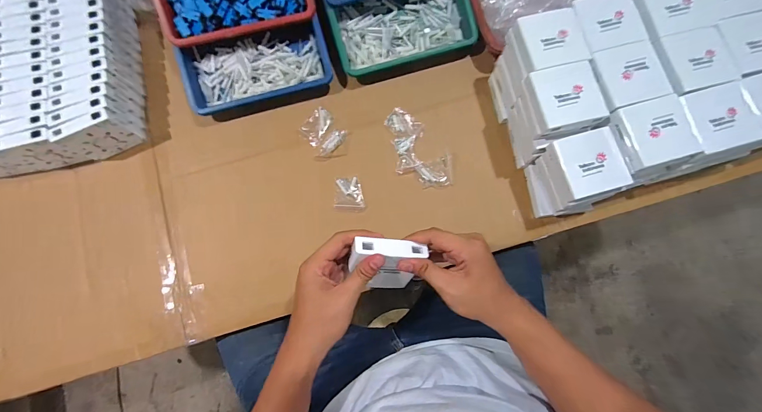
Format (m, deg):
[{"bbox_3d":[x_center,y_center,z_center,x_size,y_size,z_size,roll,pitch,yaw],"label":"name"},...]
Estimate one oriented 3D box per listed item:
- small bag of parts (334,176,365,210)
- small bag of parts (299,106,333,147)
[{"bbox_3d":[-0.054,-0.020,0.538,0.049,0.014,0.052,-4,80,-2],"label":"small bag of parts"},{"bbox_3d":[-0.110,-0.138,0.561,0.043,0.014,0.061,37,81,6],"label":"small bag of parts"}]

